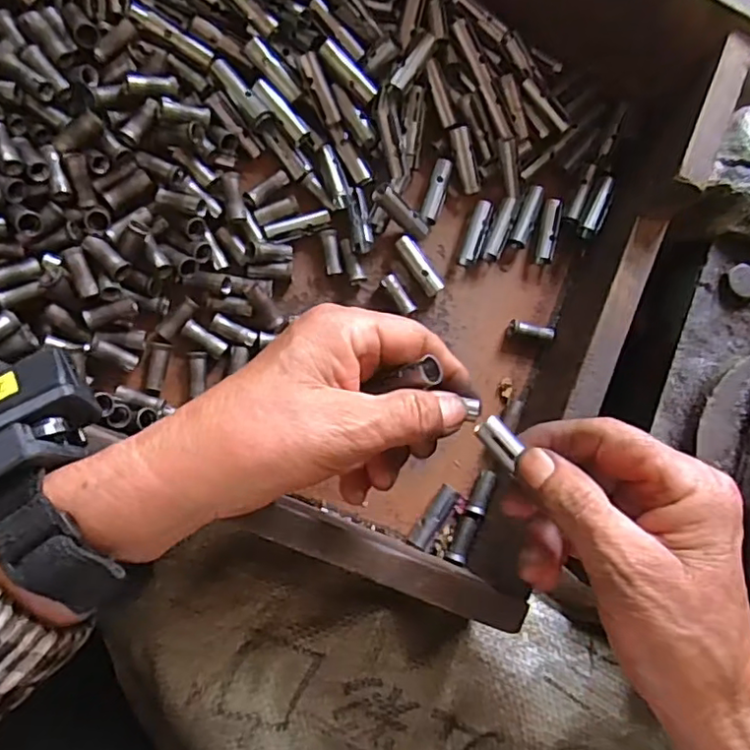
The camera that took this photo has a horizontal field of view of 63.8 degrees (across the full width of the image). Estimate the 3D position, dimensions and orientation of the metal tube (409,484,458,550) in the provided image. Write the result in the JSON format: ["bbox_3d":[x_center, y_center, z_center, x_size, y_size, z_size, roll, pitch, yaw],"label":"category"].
[{"bbox_3d":[0.032,0.078,0.331,0.010,0.008,0.037,33,82,1],"label":"metal tube"}]

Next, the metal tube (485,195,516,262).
[{"bbox_3d":[0.072,-0.085,0.351,0.009,0.006,0.038,19,82,-1],"label":"metal tube"}]

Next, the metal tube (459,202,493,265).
[{"bbox_3d":[0.059,-0.082,0.351,0.010,0.010,0.037,20,82,-1],"label":"metal tube"}]

